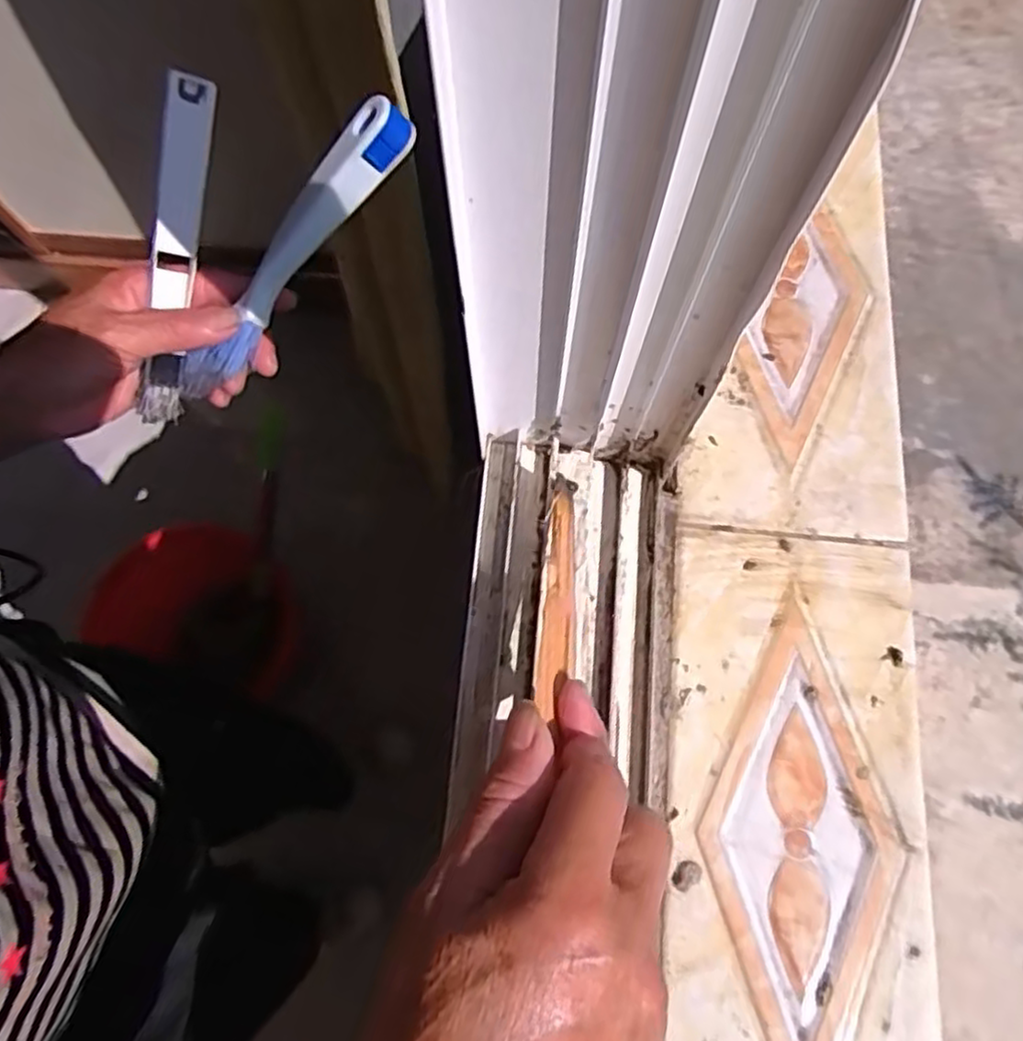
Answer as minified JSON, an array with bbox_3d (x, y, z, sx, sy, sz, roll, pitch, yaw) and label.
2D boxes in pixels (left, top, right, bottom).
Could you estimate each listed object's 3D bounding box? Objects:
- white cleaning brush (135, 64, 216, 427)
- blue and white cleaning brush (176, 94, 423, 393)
[{"bbox_3d":[-0.160,-0.119,0.330,0.020,0.162,0.005,8,30,-23],"label":"white cleaning brush"},{"bbox_3d":[-0.110,-0.125,0.338,0.173,0.018,0.022,-45,77,18],"label":"blue and white cleaning brush"}]

